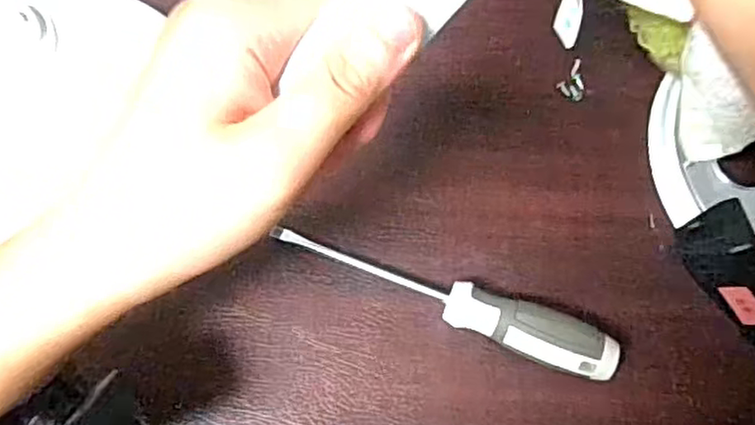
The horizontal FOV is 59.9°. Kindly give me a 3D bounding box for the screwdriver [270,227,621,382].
[{"bbox_3d":[0.032,0.045,0.340,0.183,0.024,0.025,21,70,6],"label":"screwdriver"}]

